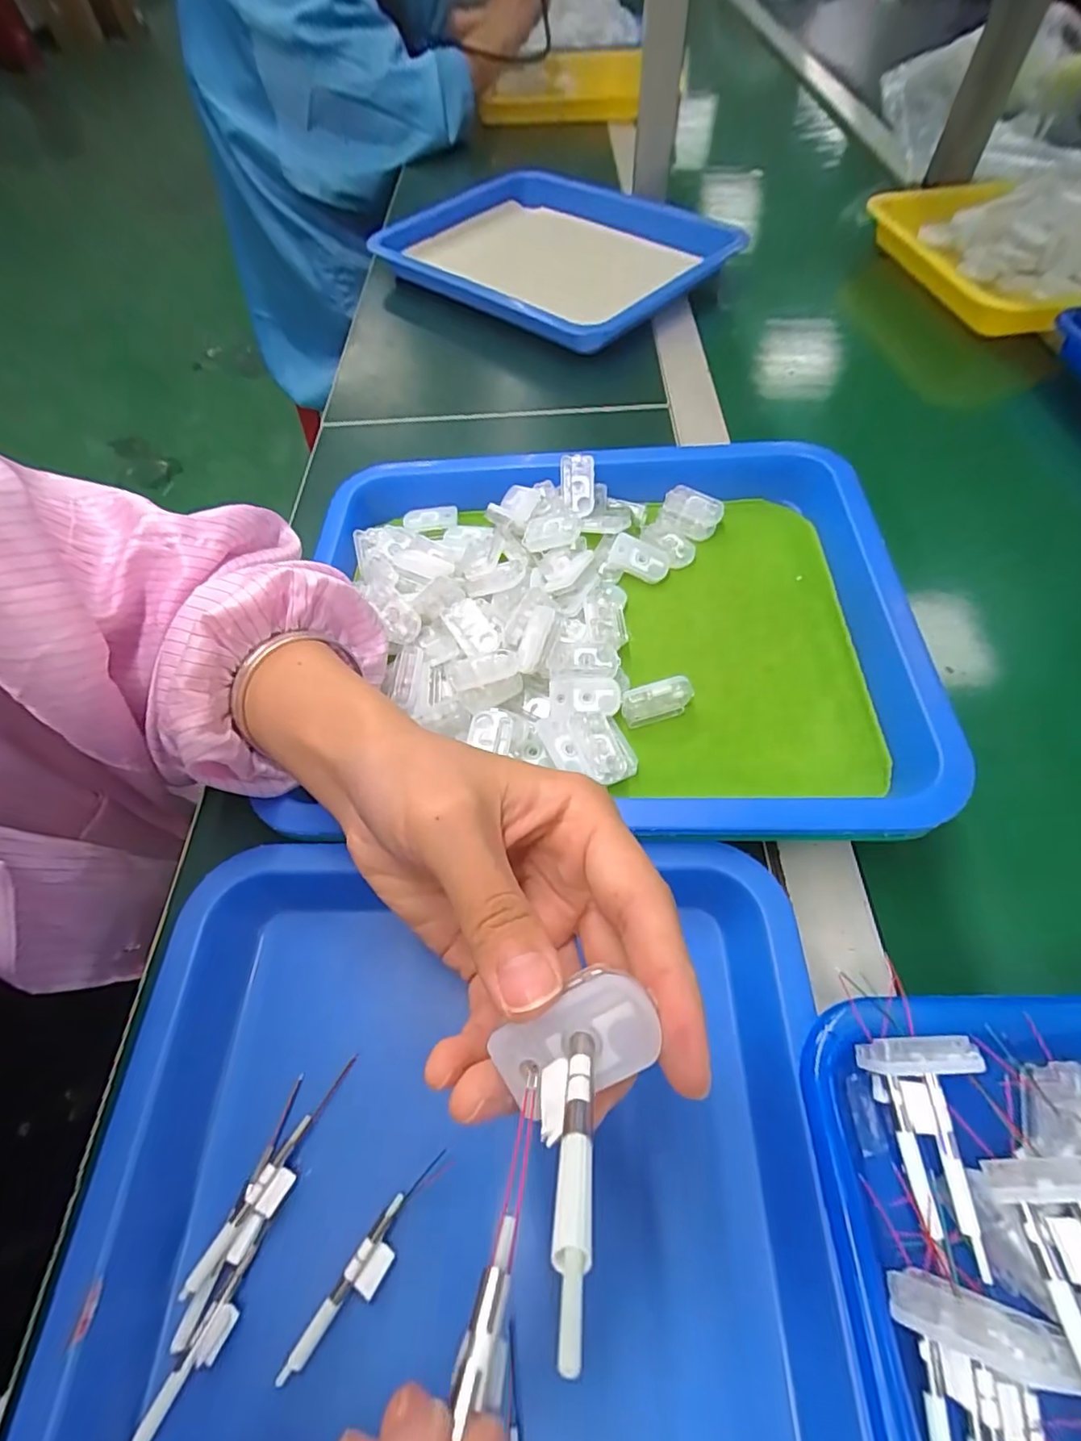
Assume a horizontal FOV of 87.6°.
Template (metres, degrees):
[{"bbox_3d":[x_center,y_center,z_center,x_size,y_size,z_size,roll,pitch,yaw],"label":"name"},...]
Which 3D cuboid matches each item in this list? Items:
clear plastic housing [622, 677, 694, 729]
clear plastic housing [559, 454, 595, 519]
[{"bbox_3d":[0.061,-0.010,0.292,0.037,0.021,0.012,-14,59,-5],"label":"clear plastic housing"},{"bbox_3d":[0.024,-0.151,0.363,0.022,0.015,0.037,0,99,-6],"label":"clear plastic housing"}]

